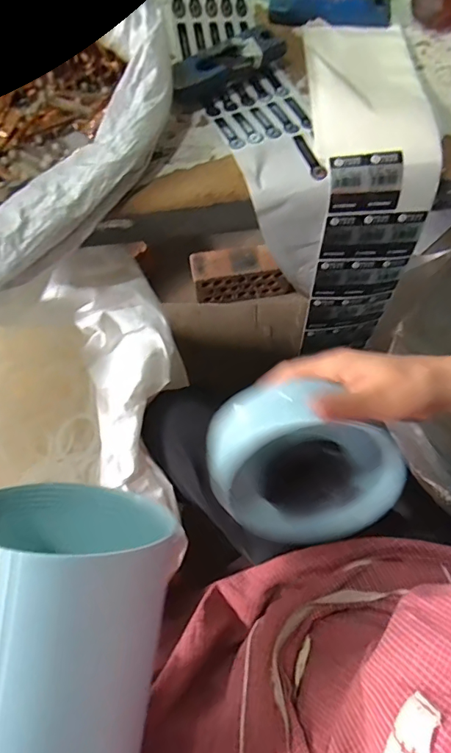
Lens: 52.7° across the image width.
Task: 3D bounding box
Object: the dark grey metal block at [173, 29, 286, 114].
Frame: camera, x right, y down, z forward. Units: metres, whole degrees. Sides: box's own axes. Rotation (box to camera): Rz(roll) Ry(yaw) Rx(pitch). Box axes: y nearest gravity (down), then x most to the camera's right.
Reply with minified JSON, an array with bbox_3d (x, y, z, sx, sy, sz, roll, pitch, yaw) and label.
[{"bbox_3d":[-0.001,-0.318,0.470,0.132,0.025,0.041,-34,71,-14],"label":"dark grey metal block"}]

